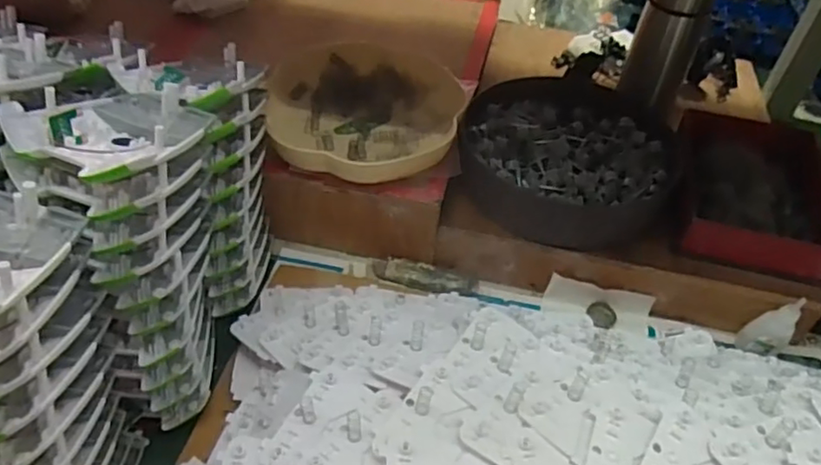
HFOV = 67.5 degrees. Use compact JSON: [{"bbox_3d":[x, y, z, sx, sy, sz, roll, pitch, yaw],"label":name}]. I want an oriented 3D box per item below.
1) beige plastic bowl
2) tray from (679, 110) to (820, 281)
[{"bbox_3d":[-0.045,-0.130,0.629,0.198,0.035,0.216,-2,47,-7],"label":"beige plastic bowl"},{"bbox_3d":[0.329,-0.044,0.586,0.139,0.043,0.167,13,47,7],"label":"tray"}]

